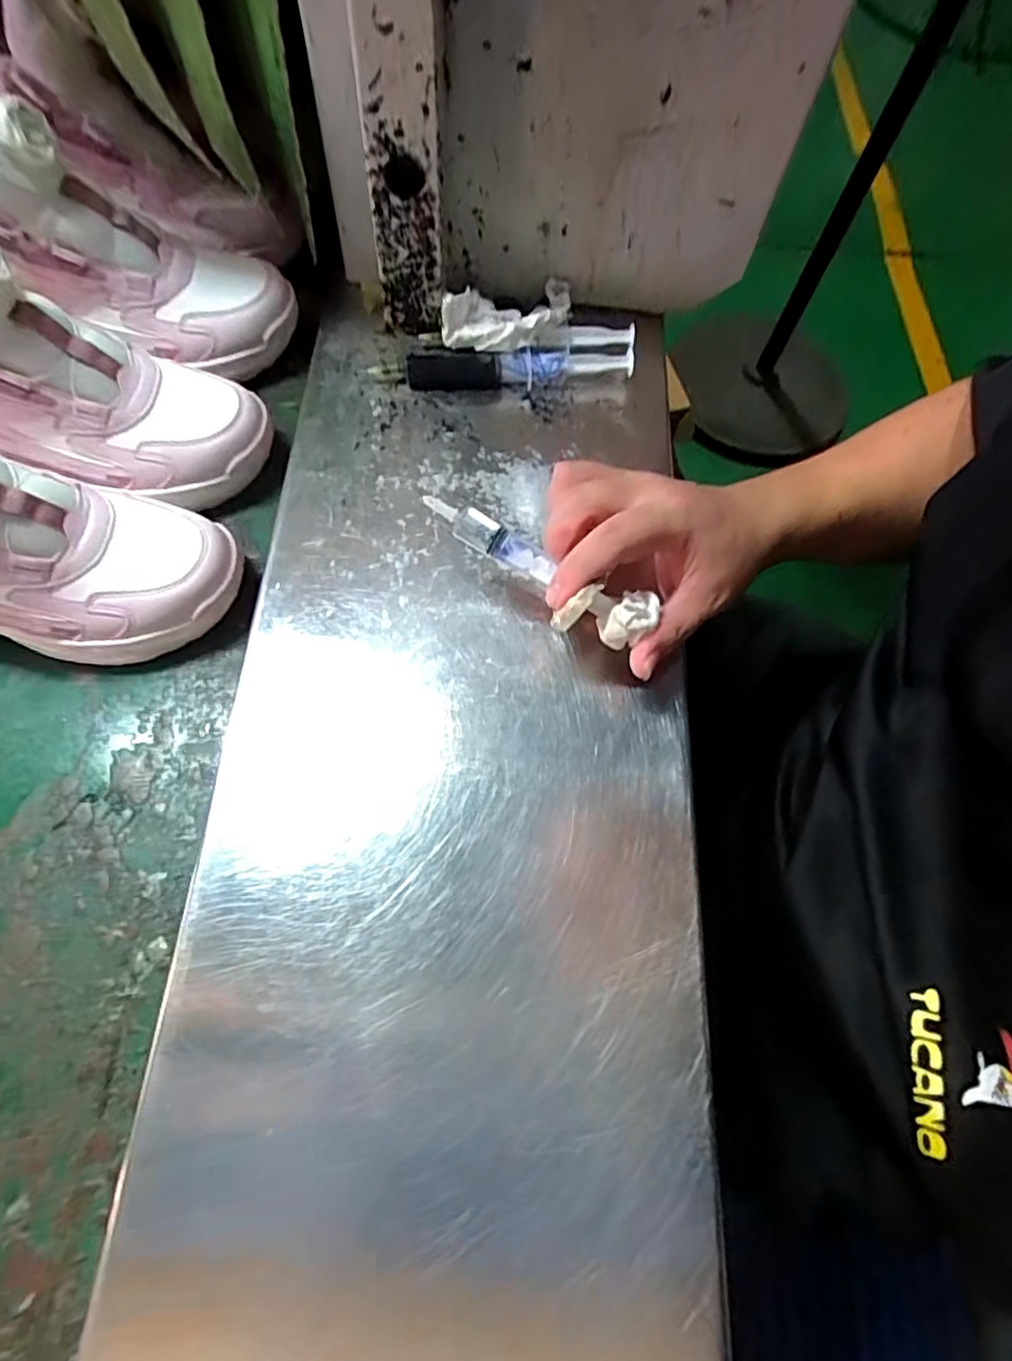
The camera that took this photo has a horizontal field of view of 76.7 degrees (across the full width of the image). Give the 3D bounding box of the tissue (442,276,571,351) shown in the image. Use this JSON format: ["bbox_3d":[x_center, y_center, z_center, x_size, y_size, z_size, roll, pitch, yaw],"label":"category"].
[{"bbox_3d":[0.008,-0.233,0.410,0.095,0.032,0.041,-28,72,-15],"label":"tissue"}]

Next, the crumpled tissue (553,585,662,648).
[{"bbox_3d":[0.048,-0.032,0.309,0.051,0.026,0.023,-6,69,-2],"label":"crumpled tissue"}]

